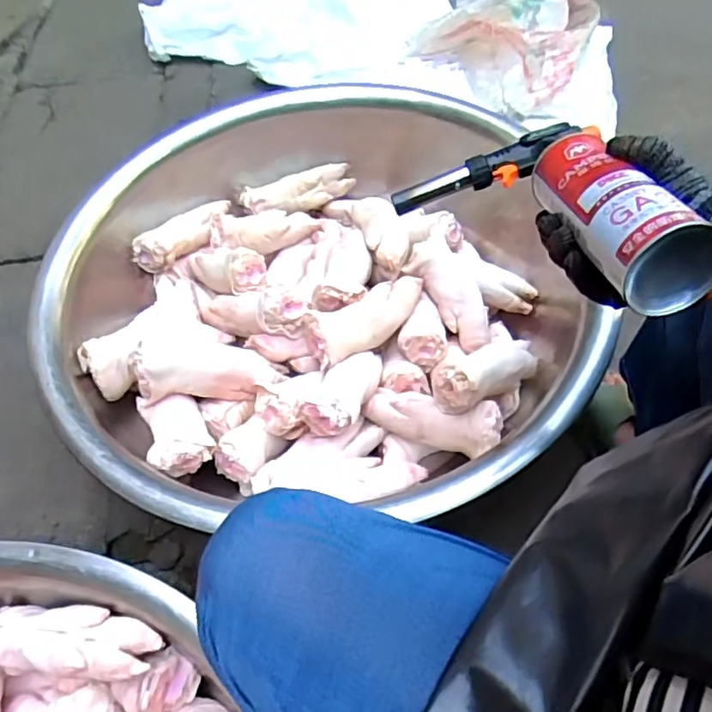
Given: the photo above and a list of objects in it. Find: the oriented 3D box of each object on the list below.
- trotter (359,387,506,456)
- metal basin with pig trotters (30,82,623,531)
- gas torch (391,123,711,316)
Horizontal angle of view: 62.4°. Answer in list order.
[{"bbox_3d":[0.092,0.072,0.704,0.162,0.055,0.065,20,53,16],"label":"trotter"},{"bbox_3d":[-0.028,-0.083,0.799,0.713,0.221,0.668,0,50,0],"label":"metal basin with pig trotters"},{"bbox_3d":[0.149,-0.117,0.451,0.132,0.073,0.256,-18,37,-14],"label":"gas torch"}]

